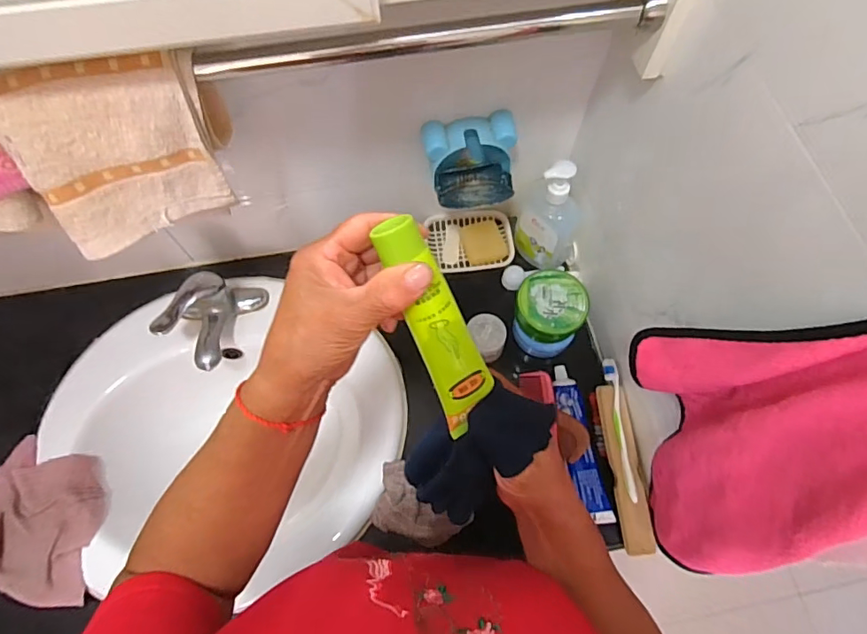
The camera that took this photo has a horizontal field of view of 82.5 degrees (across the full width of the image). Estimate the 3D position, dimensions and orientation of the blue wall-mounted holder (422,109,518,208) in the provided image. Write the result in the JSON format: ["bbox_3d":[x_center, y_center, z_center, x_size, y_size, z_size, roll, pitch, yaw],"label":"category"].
[{"bbox_3d":[0.048,-0.186,0.637,0.114,0.101,0.097,-11,67,-4],"label":"blue wall-mounted holder"}]

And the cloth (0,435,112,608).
[{"bbox_3d":[-0.503,0.259,0.637,0.162,0.037,0.193,1,67,1],"label":"cloth"}]

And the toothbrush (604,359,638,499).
[{"bbox_3d":[0.247,0.143,0.643,0.017,0.028,0.180,-7,67,-2],"label":"toothbrush"}]

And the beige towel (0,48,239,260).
[{"bbox_3d":[-0.256,-0.138,0.422,0.161,0.150,0.039,-19,52,-13],"label":"beige towel"}]

